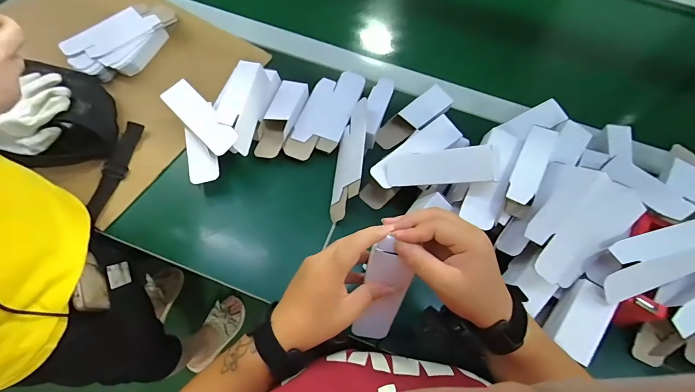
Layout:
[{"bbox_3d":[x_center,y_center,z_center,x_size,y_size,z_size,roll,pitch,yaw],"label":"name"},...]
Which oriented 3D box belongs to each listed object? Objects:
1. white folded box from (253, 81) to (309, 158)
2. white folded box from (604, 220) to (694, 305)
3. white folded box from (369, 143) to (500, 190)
[{"bbox_3d":[-0.104,-0.123,0.550,0.046,0.031,0.136,20,66,8],"label":"white folded box"},{"bbox_3d":[0.327,0.065,0.382,0.116,0.026,0.064,-31,101,14],"label":"white folded box"},{"bbox_3d":[0.104,-0.035,0.449,0.156,0.022,0.044,-3,60,34],"label":"white folded box"}]

